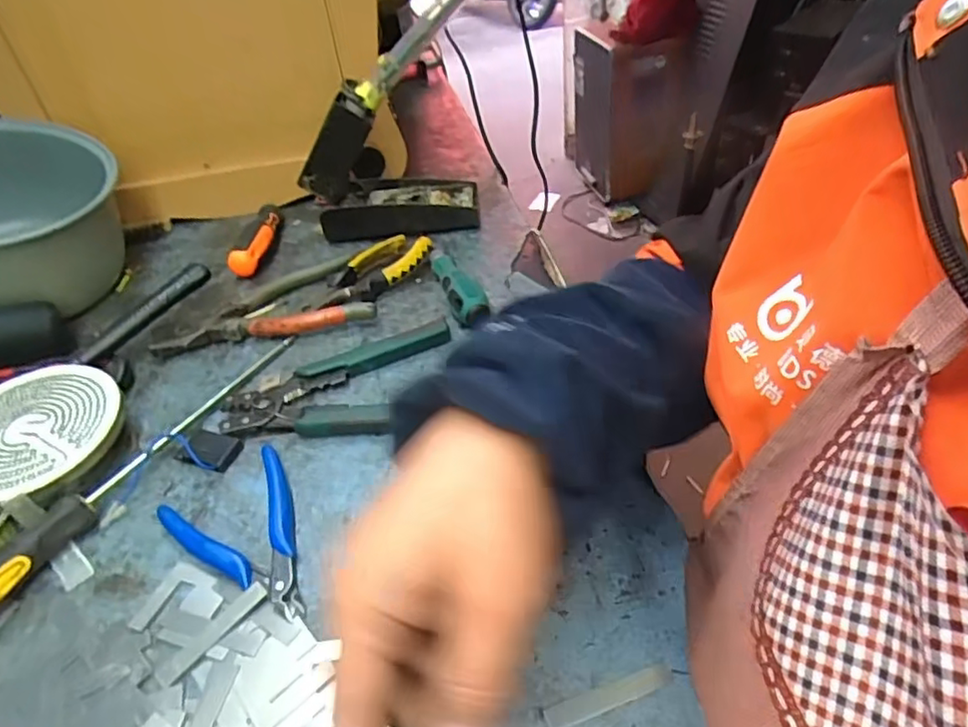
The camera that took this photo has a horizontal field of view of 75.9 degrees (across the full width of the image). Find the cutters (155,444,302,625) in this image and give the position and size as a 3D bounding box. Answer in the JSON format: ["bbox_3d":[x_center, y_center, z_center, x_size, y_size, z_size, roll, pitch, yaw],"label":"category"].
[{"bbox_3d":[-0.142,0.109,0.382,0.077,0.012,0.117,-31,48,-25],"label":"cutters"}]

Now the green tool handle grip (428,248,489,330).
[{"bbox_3d":[-0.025,-0.070,0.551,0.029,0.031,0.129,-15,43,-10],"label":"green tool handle grip"}]

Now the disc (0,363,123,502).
[{"bbox_3d":[-0.317,0.044,0.429,0.120,0.012,0.115,-3,42,3],"label":"disc"}]

